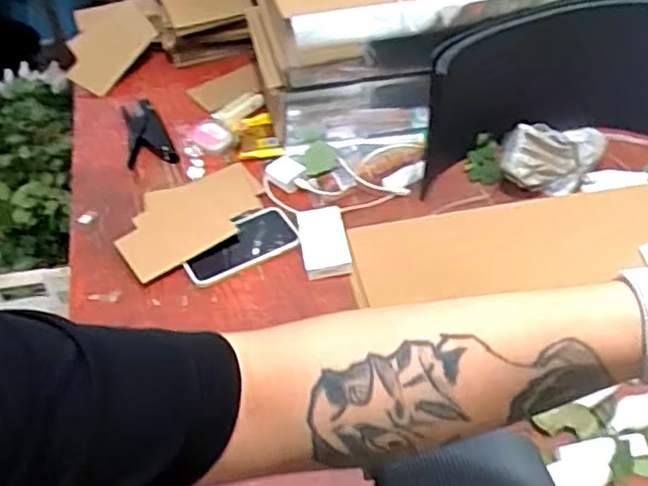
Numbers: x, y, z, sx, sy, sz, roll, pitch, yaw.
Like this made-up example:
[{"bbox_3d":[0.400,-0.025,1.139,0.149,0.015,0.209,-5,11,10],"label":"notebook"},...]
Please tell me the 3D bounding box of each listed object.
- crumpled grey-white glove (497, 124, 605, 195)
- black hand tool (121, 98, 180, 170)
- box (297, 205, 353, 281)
[{"bbox_3d":[0.321,-0.121,0.935,0.156,0.077,0.071,-3,46,-2],"label":"crumpled grey-white glove"},{"bbox_3d":[-0.280,-0.172,1.044,0.069,0.023,0.151,-17,48,-15],"label":"black hand tool"},{"bbox_3d":[0.000,-0.005,0.865,0.059,0.021,0.098,-7,46,-5],"label":"box"}]

